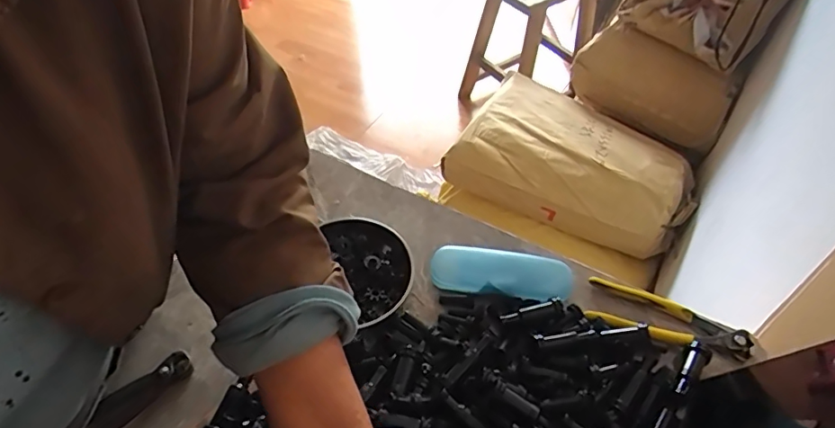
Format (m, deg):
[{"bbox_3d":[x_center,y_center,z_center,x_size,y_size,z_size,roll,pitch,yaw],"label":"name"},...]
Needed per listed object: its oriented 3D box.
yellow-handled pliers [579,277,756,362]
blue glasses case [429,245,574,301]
[{"bbox_3d":[0.259,0.108,0.527,0.163,0.026,0.063,15,51,11],"label":"yellow-handled pliers"},{"bbox_3d":[0.088,0.063,0.547,0.146,0.026,0.046,9,50,6],"label":"blue glasses case"}]

